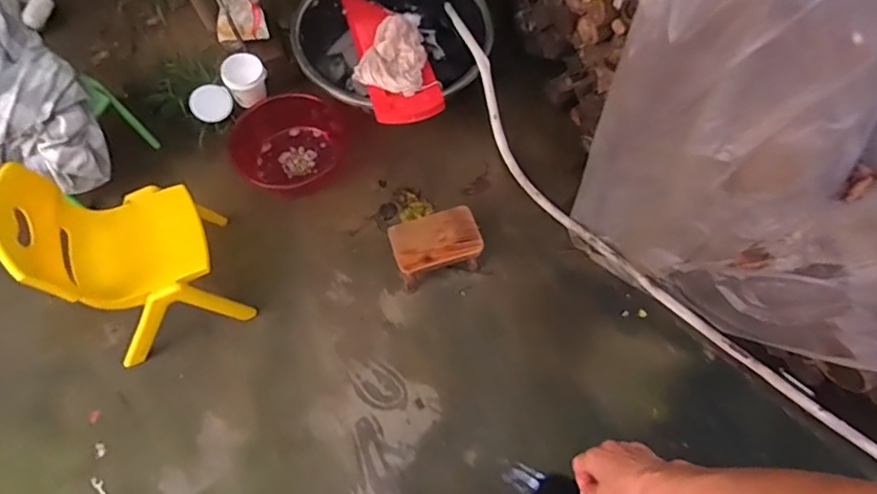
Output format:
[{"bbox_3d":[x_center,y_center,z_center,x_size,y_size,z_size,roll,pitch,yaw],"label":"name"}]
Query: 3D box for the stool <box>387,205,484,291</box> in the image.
[{"bbox_3d":[-0.006,0.003,1.450,0.229,0.118,0.151,-15,66,-8],"label":"stool"}]

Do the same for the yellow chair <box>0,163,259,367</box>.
[{"bbox_3d":[-0.704,0.008,1.254,0.321,0.458,0.345,-16,66,-8],"label":"yellow chair"}]

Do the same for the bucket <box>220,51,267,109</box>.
[{"bbox_3d":[-0.587,-0.512,1.635,0.124,0.126,0.127,0,65,-1],"label":"bucket"}]

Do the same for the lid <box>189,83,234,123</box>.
[{"bbox_3d":[-0.683,-0.433,1.605,0.119,0.106,0.021,-23,25,1],"label":"lid"}]

